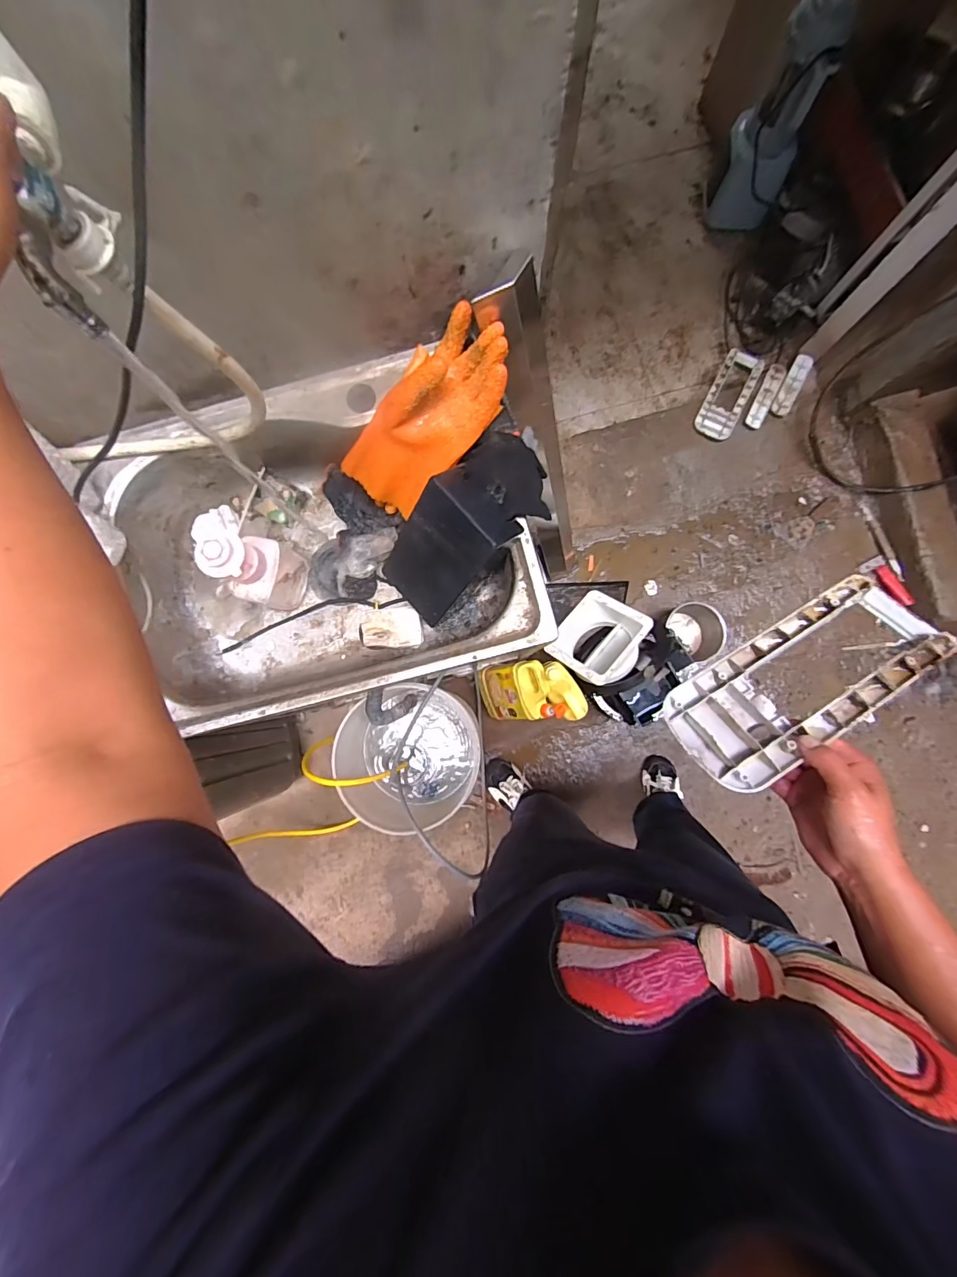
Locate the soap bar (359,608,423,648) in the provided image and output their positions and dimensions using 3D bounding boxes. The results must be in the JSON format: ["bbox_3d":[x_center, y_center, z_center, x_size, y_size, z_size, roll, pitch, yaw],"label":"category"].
[{"bbox_3d":[-0.136,-0.015,0.721,0.098,0.031,0.059,-1,85,2],"label":"soap bar"}]

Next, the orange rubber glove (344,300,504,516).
[{"bbox_3d":[-0.074,-0.281,0.603,0.281,0.089,0.125,-36,84,32],"label":"orange rubber glove"}]

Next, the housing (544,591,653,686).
[{"bbox_3d":[0.285,0.005,1.127,0.203,0.106,0.203,-39,49,-15],"label":"housing"}]

